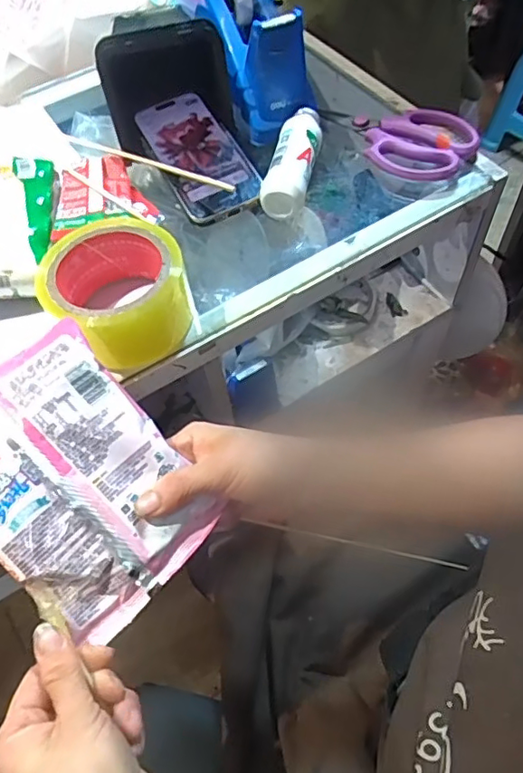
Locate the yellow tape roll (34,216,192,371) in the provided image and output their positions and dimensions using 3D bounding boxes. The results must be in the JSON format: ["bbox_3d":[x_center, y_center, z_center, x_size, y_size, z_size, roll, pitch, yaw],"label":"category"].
[{"bbox_3d":[-0.105,-0.068,0.419,0.095,0.057,0.095,-2,58,3],"label":"yellow tape roll"}]

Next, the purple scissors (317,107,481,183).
[{"bbox_3d":[0.120,-0.234,0.519,0.147,0.022,0.088,30,64,20],"label":"purple scissors"}]

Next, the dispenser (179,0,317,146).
[{"bbox_3d":[-0.020,-0.347,0.548,0.072,0.092,0.213,-19,59,-8],"label":"dispenser"}]

